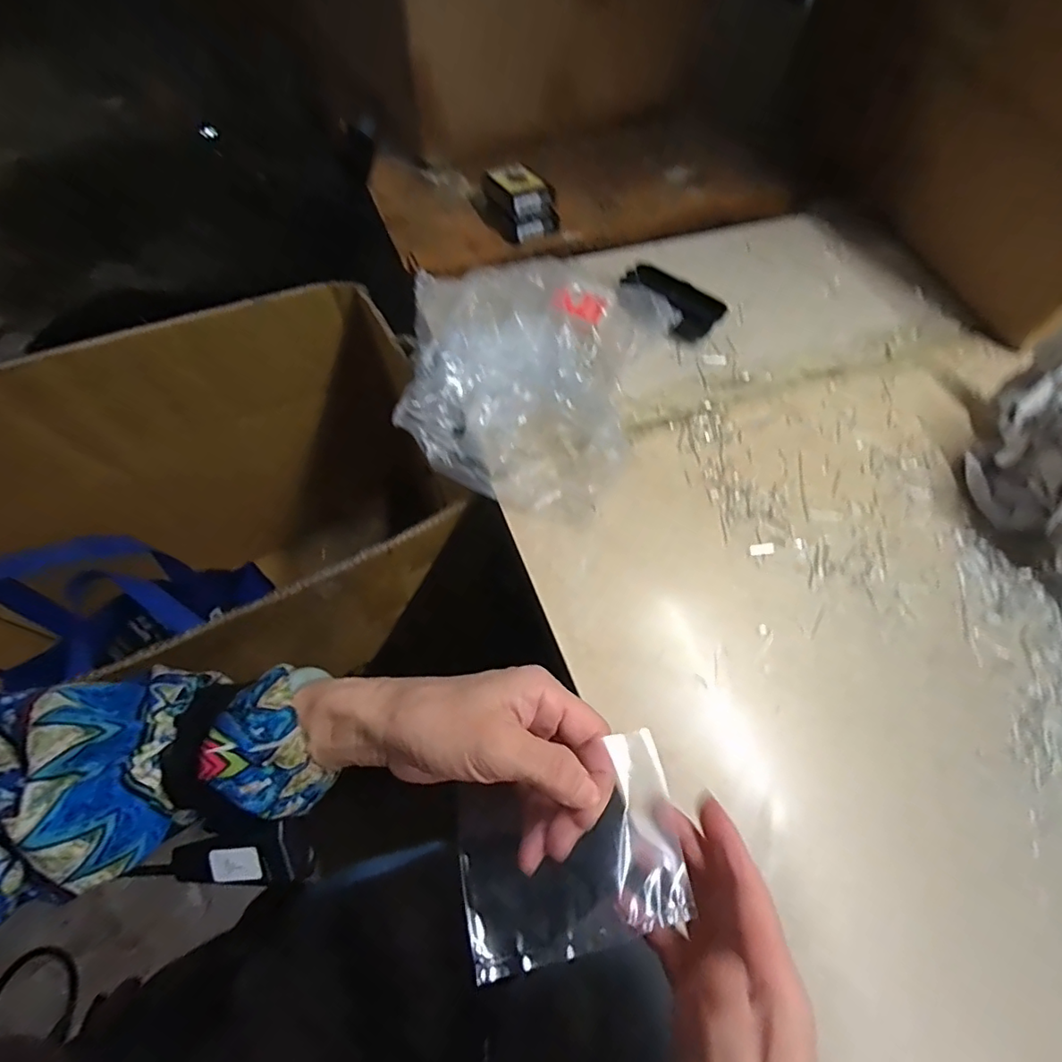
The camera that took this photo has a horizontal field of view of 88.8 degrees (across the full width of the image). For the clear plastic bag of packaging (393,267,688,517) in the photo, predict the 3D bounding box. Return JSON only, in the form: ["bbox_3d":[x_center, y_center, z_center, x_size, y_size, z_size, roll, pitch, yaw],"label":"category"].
[{"bbox_3d":[0.009,-0.139,0.493,0.237,0.054,0.251,4,61,-1],"label":"clear plastic bag of packaging"}]

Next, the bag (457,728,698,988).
[{"bbox_3d":[0.017,0.143,0.248,0.097,0.020,0.078,-9,62,-8],"label":"bag"}]

